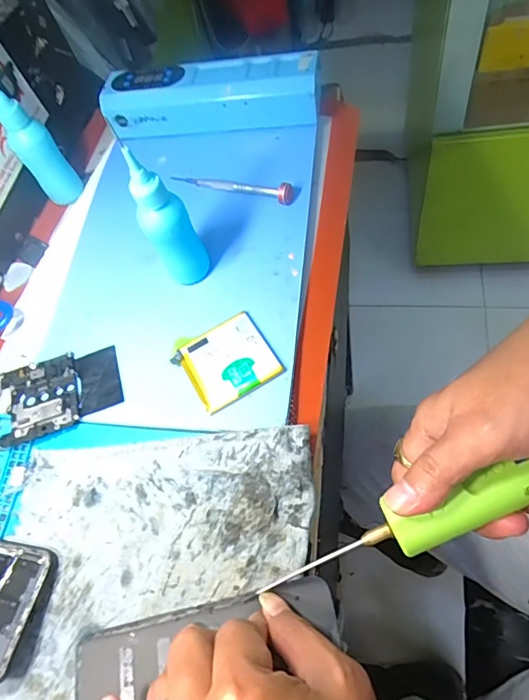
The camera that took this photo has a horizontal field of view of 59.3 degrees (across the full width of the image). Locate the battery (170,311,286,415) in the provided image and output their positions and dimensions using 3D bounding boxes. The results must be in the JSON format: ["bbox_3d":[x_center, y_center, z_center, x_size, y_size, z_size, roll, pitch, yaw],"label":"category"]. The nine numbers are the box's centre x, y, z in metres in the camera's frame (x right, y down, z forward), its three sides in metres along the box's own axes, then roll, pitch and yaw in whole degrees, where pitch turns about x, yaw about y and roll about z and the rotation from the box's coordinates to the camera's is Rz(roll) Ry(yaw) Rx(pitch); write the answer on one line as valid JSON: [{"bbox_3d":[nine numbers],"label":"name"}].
[{"bbox_3d":[-0.027,0.007,0.339,0.063,0.004,0.061,-33,62,-7],"label":"battery"}]

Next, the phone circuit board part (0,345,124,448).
[{"bbox_3d":[-0.155,0.029,0.354,0.089,0.008,0.064,-22,61,0],"label":"phone circuit board part"}]

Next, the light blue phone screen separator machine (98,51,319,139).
[{"bbox_3d":[-0.053,-0.240,0.437,0.205,0.049,0.057,-3,62,10],"label":"light blue phone screen separator machine"}]

